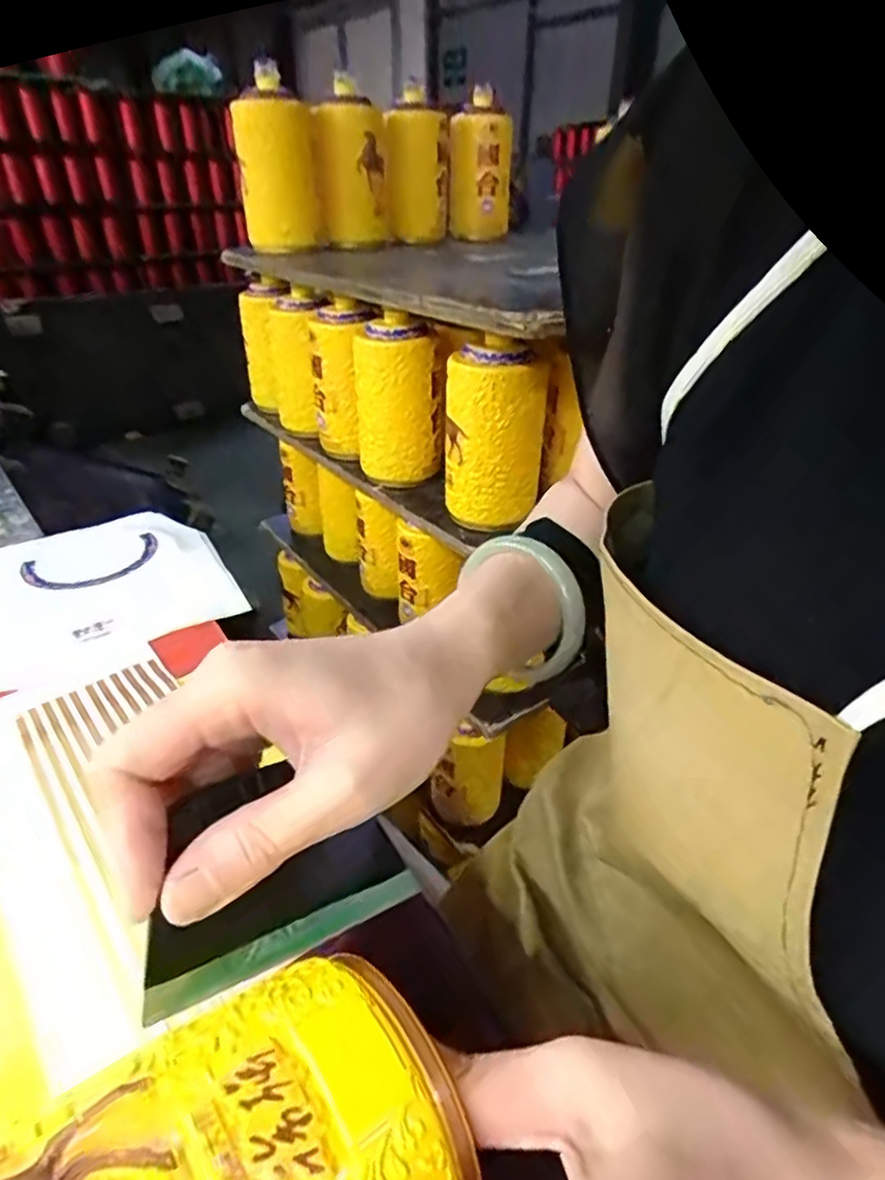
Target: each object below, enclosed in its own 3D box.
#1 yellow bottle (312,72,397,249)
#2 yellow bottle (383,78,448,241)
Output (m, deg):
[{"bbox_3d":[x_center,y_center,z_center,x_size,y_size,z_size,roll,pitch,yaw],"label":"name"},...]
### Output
[{"bbox_3d":[-0.113,-0.549,0.843,0.091,0.176,0.080,-3,34,-3],"label":"yellow bottle"},{"bbox_3d":[-0.034,-0.592,0.905,0.080,0.177,0.084,0,34,1],"label":"yellow bottle"}]

